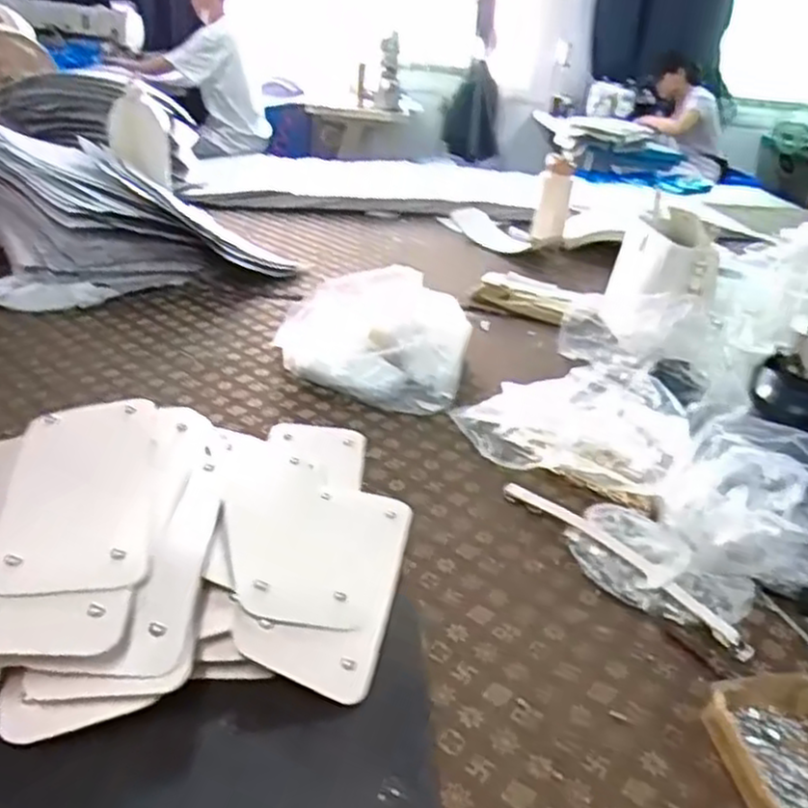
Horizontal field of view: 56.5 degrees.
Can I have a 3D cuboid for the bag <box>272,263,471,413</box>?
[{"bbox_3d":[-0.043,-0.117,1.170,0.282,0.124,0.267,11,28,6],"label":"bag"}]

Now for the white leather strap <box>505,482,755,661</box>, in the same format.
[{"bbox_3d":[0.225,0.162,0.795,0.025,0.026,0.304,-18,36,-37],"label":"white leather strap"}]

